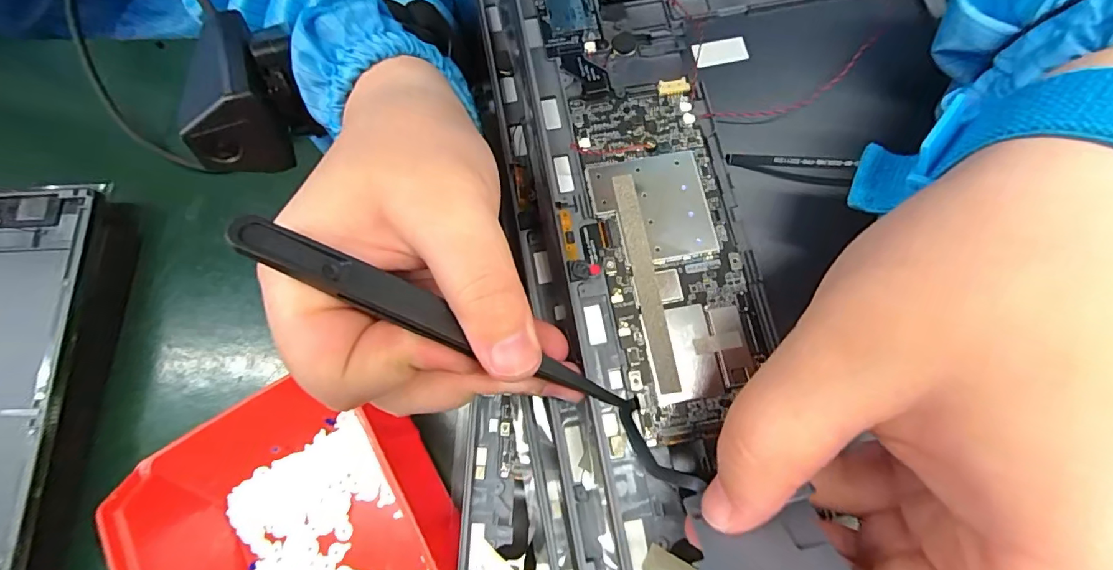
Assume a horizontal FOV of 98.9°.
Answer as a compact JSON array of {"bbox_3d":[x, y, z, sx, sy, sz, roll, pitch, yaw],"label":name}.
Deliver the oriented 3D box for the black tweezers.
[{"bbox_3d":[-0.026,0.012,0.132,0.118,0.012,0.011,27,75,-22],"label":"black tweezers"}]

